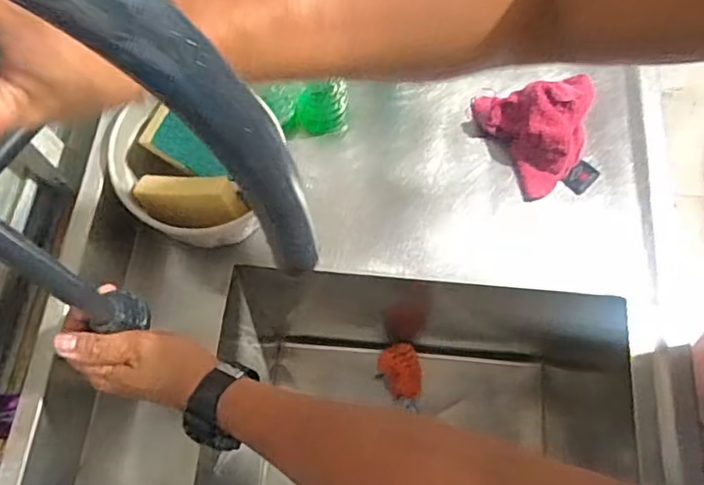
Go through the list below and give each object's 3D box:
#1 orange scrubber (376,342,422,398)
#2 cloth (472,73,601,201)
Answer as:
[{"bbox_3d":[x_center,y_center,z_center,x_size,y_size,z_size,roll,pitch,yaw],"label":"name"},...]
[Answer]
[{"bbox_3d":[0.079,0.201,0.949,0.062,0.061,0.083,-23,67,-6],"label":"orange scrubber"},{"bbox_3d":[0.211,-0.118,0.687,0.124,0.064,0.113,-5,67,1],"label":"cloth"}]

